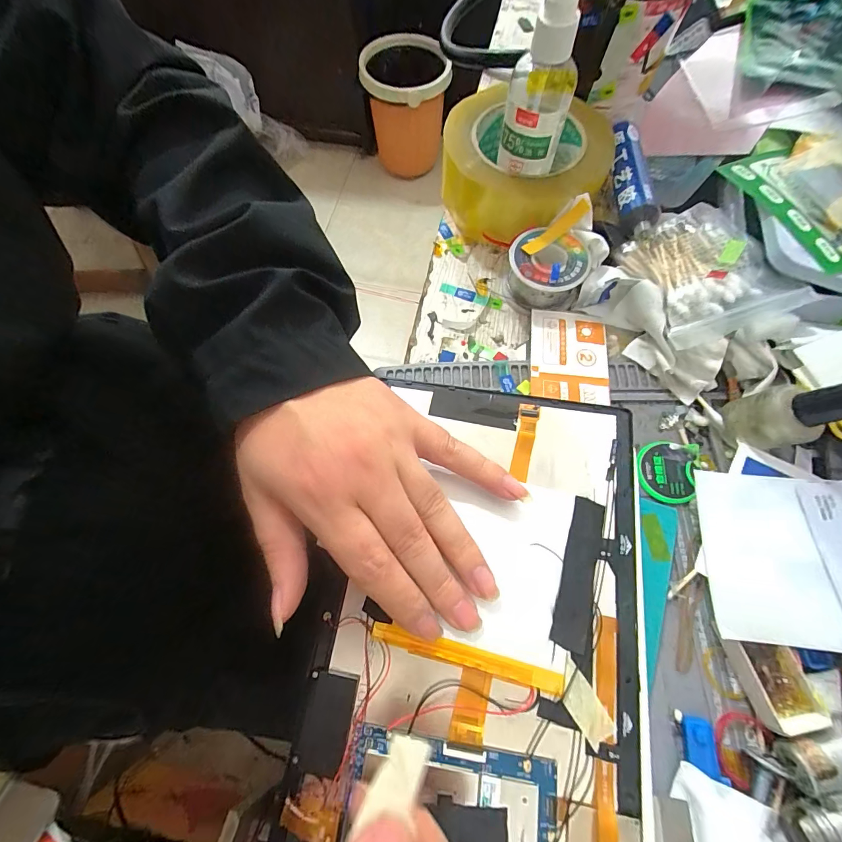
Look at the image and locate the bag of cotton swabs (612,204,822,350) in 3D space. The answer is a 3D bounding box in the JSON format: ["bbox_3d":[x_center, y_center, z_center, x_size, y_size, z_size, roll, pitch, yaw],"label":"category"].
[{"bbox_3d":[0.180,-0.096,0.252,0.072,0.041,0.099,-14,70,-4],"label":"bag of cotton swabs"}]

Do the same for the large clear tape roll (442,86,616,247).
[{"bbox_3d":[0.078,-0.199,0.296,0.118,0.046,0.118,0,70,1],"label":"large clear tape roll"}]

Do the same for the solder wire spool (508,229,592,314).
[{"bbox_3d":[0.089,-0.106,0.269,0.053,0.034,0.048,26,73,10],"label":"solder wire spool"}]

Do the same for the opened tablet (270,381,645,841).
[{"bbox_3d":[0.032,0.091,0.197,0.152,0.010,0.232,9,71,5],"label":"opened tablet"}]

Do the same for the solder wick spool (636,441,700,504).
[{"bbox_3d":[0.148,0.030,0.228,0.034,0.004,0.037,0,70,1],"label":"solder wick spool"}]

